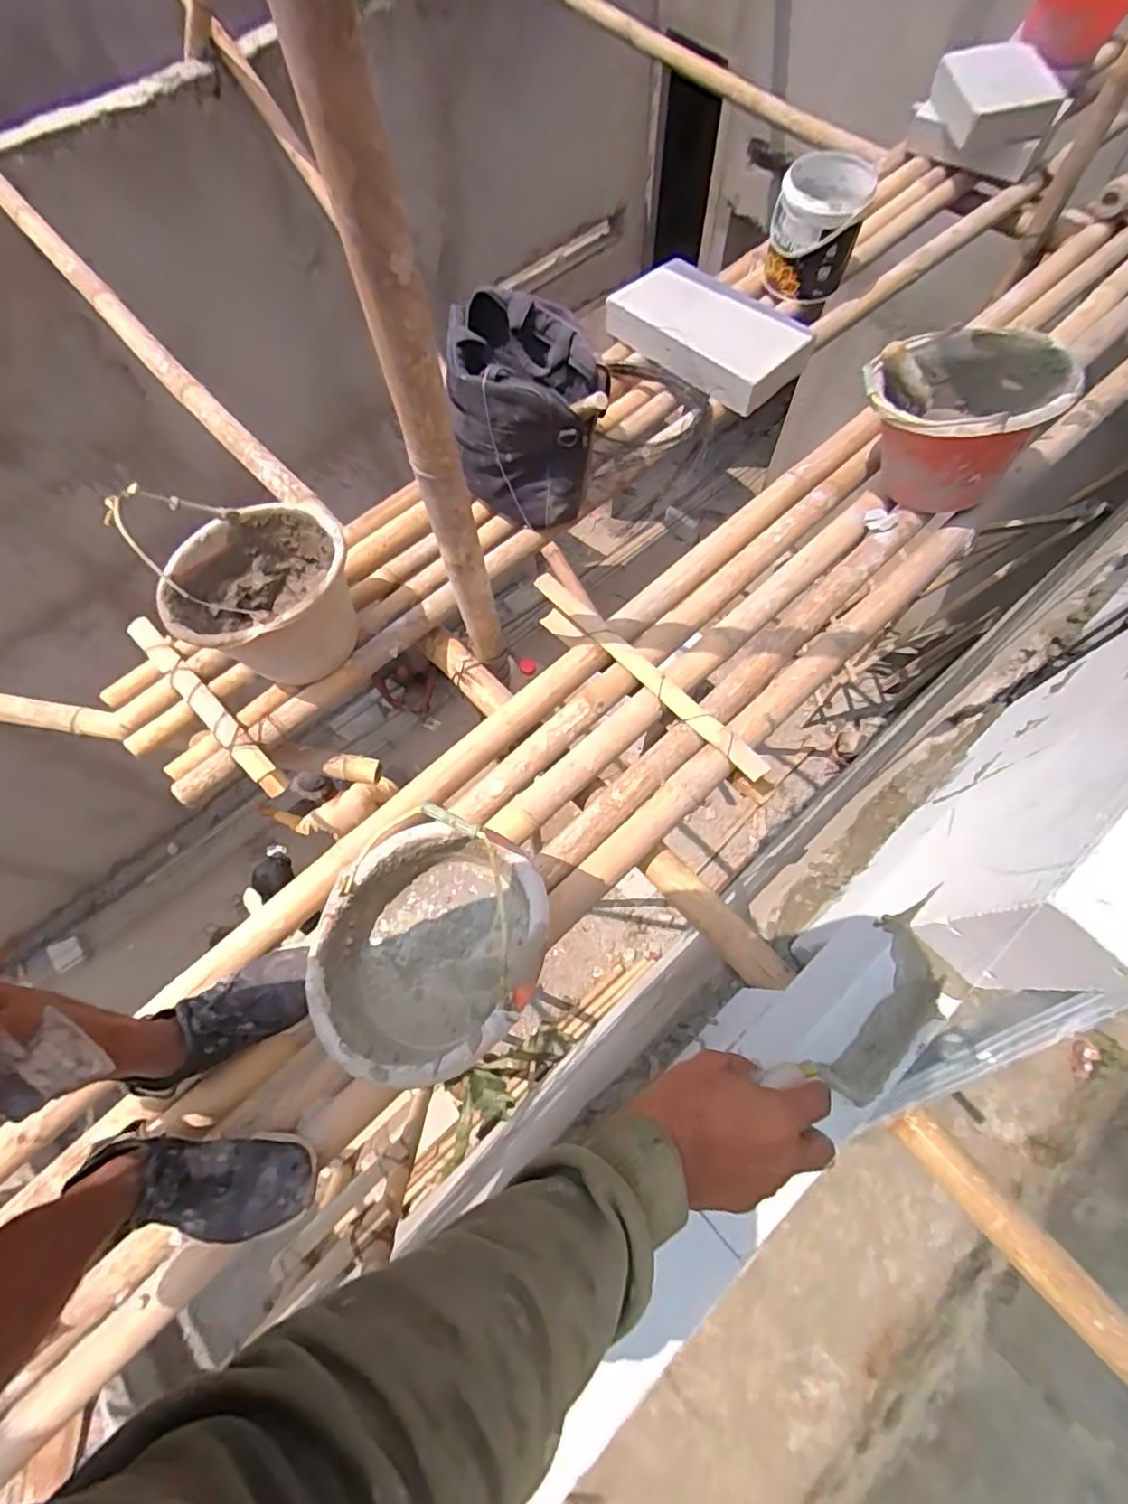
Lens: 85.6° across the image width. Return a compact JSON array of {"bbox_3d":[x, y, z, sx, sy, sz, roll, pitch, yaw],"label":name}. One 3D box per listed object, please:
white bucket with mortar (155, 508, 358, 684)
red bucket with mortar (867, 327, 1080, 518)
[{"bbox_3d":[-0.475,-0.251,1.000,0.271,0.180,0.247,-1,69,3],"label":"white bucket with mortar"},{"bbox_3d":[0.685,-0.593,1.093,0.296,0.225,0.273,-1,69,3],"label":"red bucket with mortar"}]

